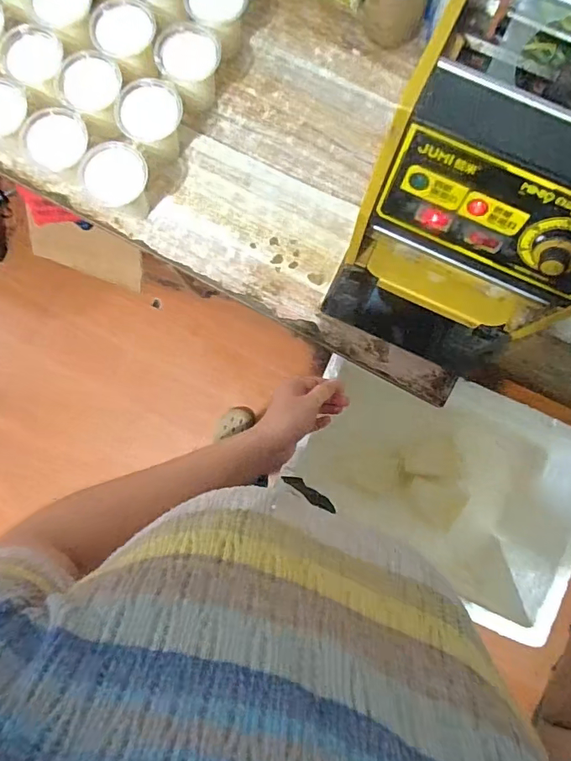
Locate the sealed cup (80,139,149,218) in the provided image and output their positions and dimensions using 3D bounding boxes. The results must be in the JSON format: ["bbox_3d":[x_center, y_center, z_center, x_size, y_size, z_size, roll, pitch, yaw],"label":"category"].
[{"bbox_3d":[-0.234,-0.279,0.694,0.090,0.098,0.080,-38,85,-2],"label":"sealed cup"}]

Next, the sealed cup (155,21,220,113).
[{"bbox_3d":[-0.140,-0.456,0.713,0.081,0.093,0.086,0,85,2],"label":"sealed cup"}]

